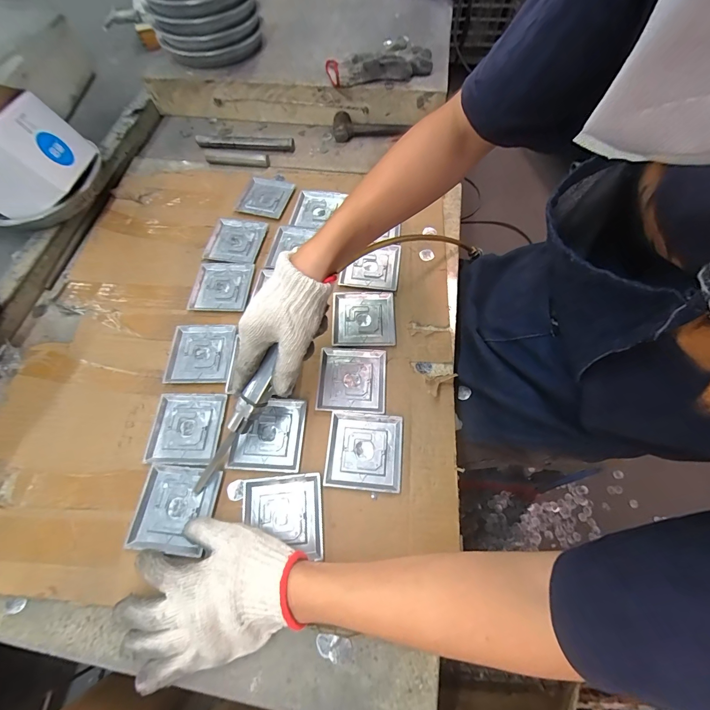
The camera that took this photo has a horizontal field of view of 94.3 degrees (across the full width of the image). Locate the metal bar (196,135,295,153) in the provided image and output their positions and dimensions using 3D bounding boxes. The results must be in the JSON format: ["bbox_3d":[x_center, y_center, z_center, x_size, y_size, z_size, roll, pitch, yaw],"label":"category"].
[{"bbox_3d":[-0.223,-0.425,0.664,0.203,0.016,0.027,7,65,6],"label":"metal bar"}]

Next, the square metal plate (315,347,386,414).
[{"bbox_3d":[-0.004,0.033,0.445,0.090,0.008,0.089,1,64,3],"label":"square metal plate"}]

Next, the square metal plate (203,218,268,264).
[{"bbox_3d":[-0.202,-0.195,0.560,0.094,0.008,0.086,10,65,8],"label":"square metal plate"}]

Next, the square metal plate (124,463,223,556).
[{"bbox_3d":[-0.210,0.177,0.385,0.090,0.007,0.089,2,65,4],"label":"square metal plate"}]

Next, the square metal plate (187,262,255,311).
[{"bbox_3d":[-0.211,-0.110,0.523,0.092,0.007,0.089,2,65,4],"label":"square metal plate"}]

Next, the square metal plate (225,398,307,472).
[{"bbox_3d":[-0.109,0.099,0.418,0.086,0.005,0.090,4,65,5],"label":"square metal plate"}]

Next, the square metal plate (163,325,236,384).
[{"bbox_3d":[-0.221,-0.003,0.472,0.088,0.006,0.090,2,65,4],"label":"square metal plate"}]

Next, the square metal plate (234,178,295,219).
[{"bbox_3d":[-0.165,-0.290,0.605,0.092,0.007,0.092,14,66,10],"label":"square metal plate"}]

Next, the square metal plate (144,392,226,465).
[{"bbox_3d":[-0.217,0.093,0.427,0.087,0.006,0.091,0,64,3],"label":"square metal plate"}]

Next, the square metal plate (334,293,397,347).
[{"bbox_3d":[0.012,-0.054,0.483,0.090,0.008,0.087,-2,64,2],"label":"square metal plate"}]

